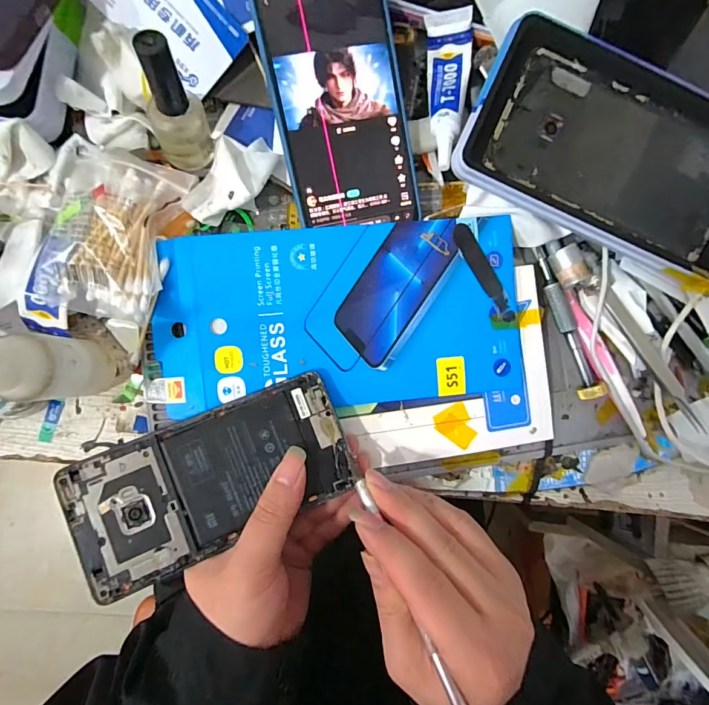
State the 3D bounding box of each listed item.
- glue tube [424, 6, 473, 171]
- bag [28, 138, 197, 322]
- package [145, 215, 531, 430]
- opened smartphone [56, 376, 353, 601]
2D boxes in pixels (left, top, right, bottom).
[{"bbox_3d":[0.064,-0.169,0.261,0.030,0.023,0.097,-3,86,-5],"label":"glue tube"},{"bbox_3d":[-0.150,-0.074,0.234,0.081,0.024,0.099,17,85,-4],"label":"bag"},{"bbox_3d":[-0.008,-0.015,0.257,0.234,0.015,0.127,-4,86,-5],"label":"package"},{"bbox_3d":[-0.079,0.071,0.231,0.151,0.006,0.075,-24,88,-12],"label":"opened smartphone"}]

